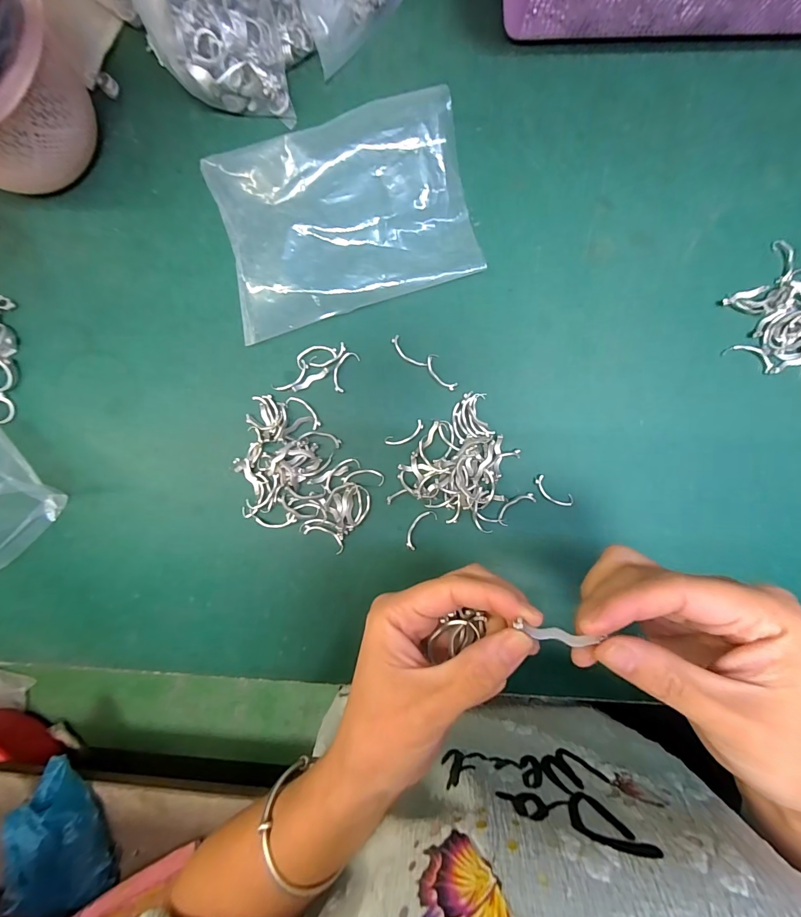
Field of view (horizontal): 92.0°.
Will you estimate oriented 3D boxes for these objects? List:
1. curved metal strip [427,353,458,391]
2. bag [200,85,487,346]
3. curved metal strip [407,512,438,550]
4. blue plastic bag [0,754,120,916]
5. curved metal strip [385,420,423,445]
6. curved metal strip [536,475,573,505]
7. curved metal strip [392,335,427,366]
[{"bbox_3d":[0.031,-0.067,0.302,0.013,0.004,0.033,-33,88,1],"label":"curved metal strip"},{"bbox_3d":[-0.045,-0.187,0.292,0.191,0.038,0.143,-16,88,2],"label":"bag"},{"bbox_3d":[0.014,0.054,0.300,0.013,0.004,0.033,36,90,3],"label":"curved metal strip"},{"bbox_3d":[-0.675,0.756,0.759,0.120,0.106,0.284,-20,89,1],"label":"blue plastic bag"},{"bbox_3d":[0.003,-0.018,0.301,0.032,0.004,0.011,-28,88,1],"label":"curved metal strip"},{"bbox_3d":[0.118,0.026,0.295,0.032,0.004,0.013,35,90,3],"label":"curved metal strip"},{"bbox_3d":[0.006,-0.082,0.303,0.010,0.004,0.034,-43,87,0],"label":"curved metal strip"}]

